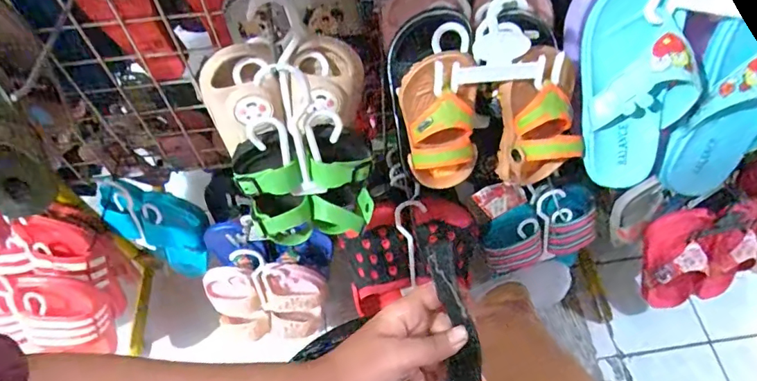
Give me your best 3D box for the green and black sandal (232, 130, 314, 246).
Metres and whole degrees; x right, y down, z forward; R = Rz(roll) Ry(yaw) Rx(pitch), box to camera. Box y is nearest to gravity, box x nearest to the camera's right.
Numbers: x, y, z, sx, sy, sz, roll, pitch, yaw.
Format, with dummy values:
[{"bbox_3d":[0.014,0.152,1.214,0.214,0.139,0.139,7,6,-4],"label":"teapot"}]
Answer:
[{"bbox_3d":[-0.111,0.001,0.522,0.062,0.156,0.052,-19,38,-6],"label":"green and black sandal"}]

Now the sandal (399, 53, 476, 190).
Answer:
[{"bbox_3d":[0.059,-0.059,0.458,0.065,0.136,0.049,-9,33,-2],"label":"sandal"}]

